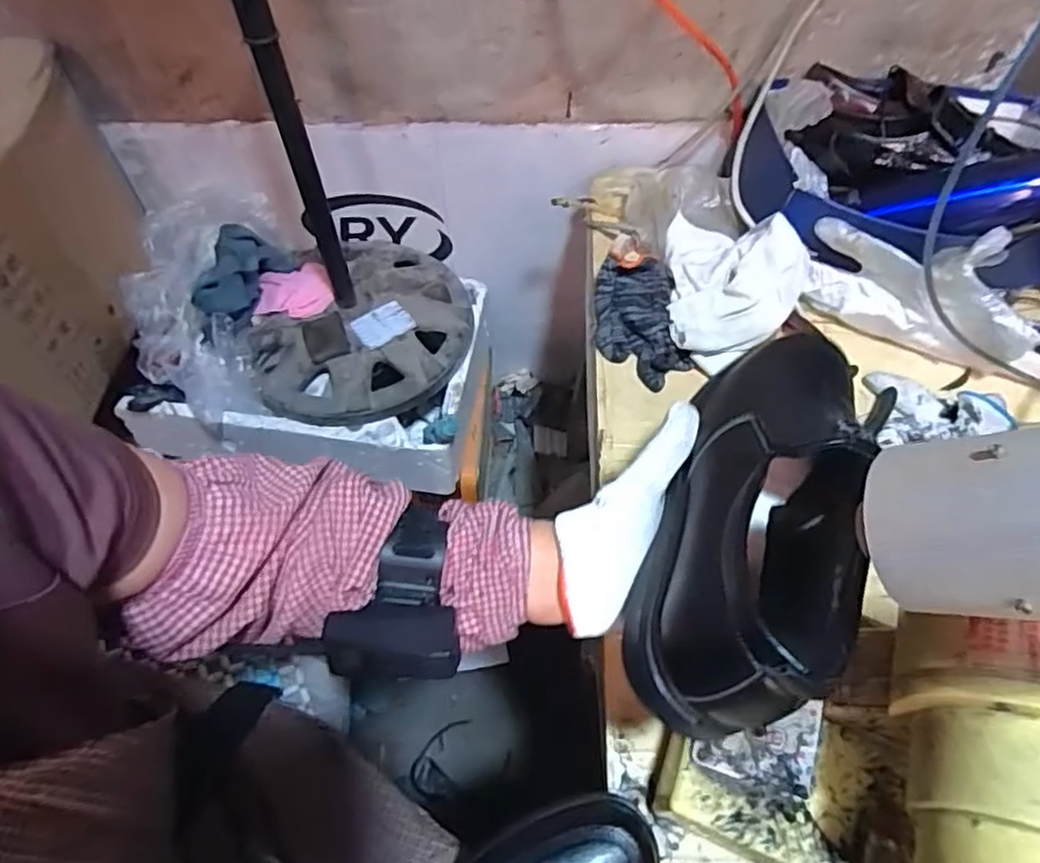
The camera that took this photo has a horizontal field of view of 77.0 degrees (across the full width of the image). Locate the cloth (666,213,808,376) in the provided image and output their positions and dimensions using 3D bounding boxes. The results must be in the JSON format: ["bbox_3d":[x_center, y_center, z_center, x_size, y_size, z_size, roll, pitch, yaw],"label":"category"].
[{"bbox_3d":[0.212,-0.155,0.633,0.132,0.053,0.179,5,57,1],"label":"cloth"}]

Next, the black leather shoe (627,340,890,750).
[{"bbox_3d":[0.137,0.039,0.359,0.099,0.086,0.238,26,50,14],"label":"black leather shoe"}]

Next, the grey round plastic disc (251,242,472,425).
[{"bbox_3d":[-0.194,-0.144,0.811,0.262,0.041,0.299,-4,58,-4],"label":"grey round plastic disc"}]

